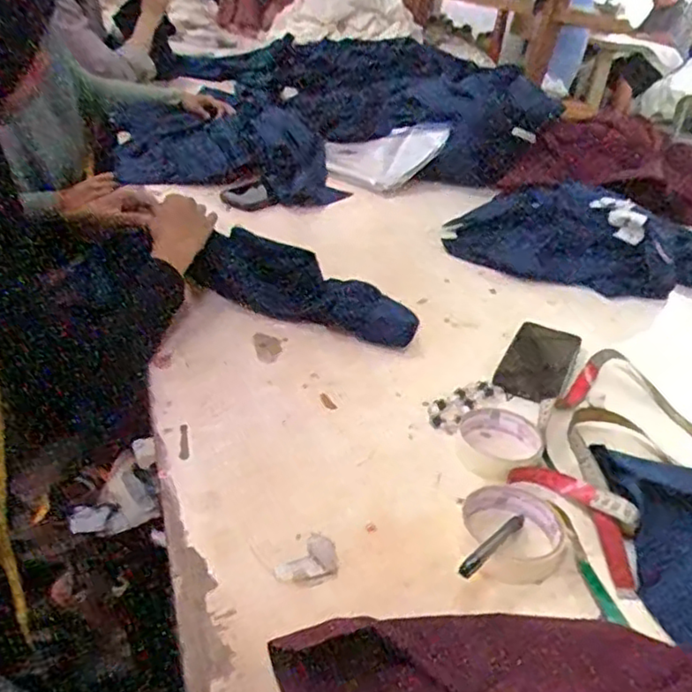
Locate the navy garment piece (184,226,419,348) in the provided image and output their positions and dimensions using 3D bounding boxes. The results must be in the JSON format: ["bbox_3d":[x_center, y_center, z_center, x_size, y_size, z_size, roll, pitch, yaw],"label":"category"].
[{"bbox_3d":[-0.048,-0.077,0.842,0.280,0.080,0.084,11,33,10],"label":"navy garment piece"}]

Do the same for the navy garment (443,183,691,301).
[{"bbox_3d":[0.441,-0.179,1.058,0.537,0.097,0.216,10,33,8],"label":"navy garment"}]

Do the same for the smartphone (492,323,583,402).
[{"bbox_3d":[0.235,0.011,0.786,0.073,0.008,0.171,19,35,21],"label":"smartphone"}]

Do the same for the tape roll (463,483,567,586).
[{"bbox_3d":[0.144,0.154,0.544,0.076,0.019,0.090,-2,33,-10],"label":"tape roll"}]

